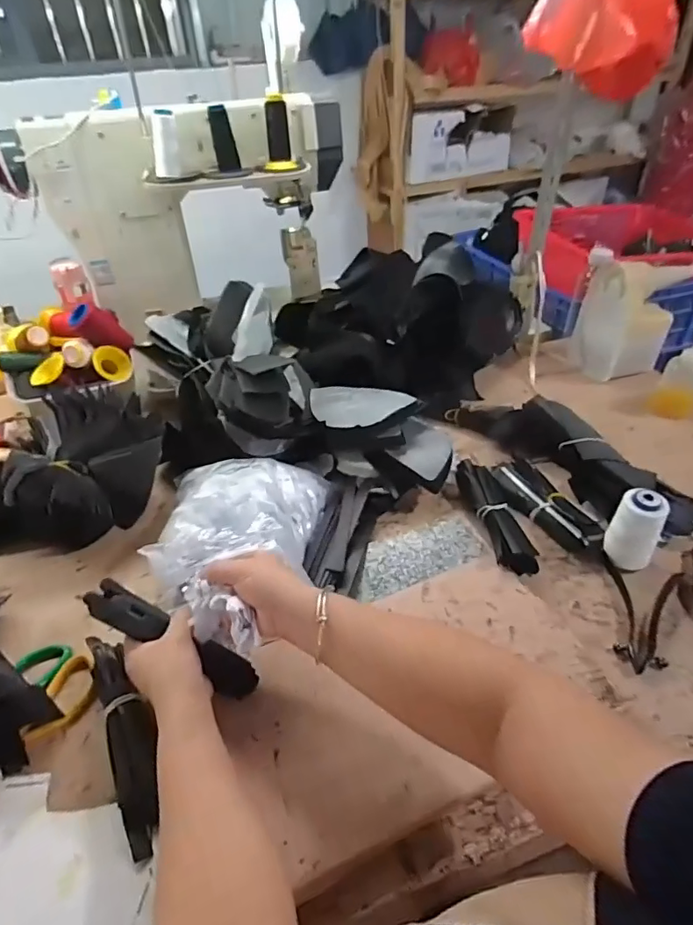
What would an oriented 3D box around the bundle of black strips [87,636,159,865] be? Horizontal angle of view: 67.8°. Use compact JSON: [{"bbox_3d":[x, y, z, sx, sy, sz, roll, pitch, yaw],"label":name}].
[{"bbox_3d":[-0.214,0.258,0.504,0.042,0.025,0.216,-20,42,-20],"label":"bundle of black strips"}]

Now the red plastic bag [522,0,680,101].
[{"bbox_3d":[0.368,-0.644,0.707,0.180,0.221,0.158,-31,47,-30],"label":"red plastic bag"}]

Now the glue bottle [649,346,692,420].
[{"bbox_3d":[0.558,-0.147,0.851,0.068,0.156,0.055,21,45,27],"label":"glue bottle"}]

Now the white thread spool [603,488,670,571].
[{"bbox_3d":[0.347,0.081,0.620,0.054,0.097,0.048,25,47,30],"label":"white thread spool"}]

